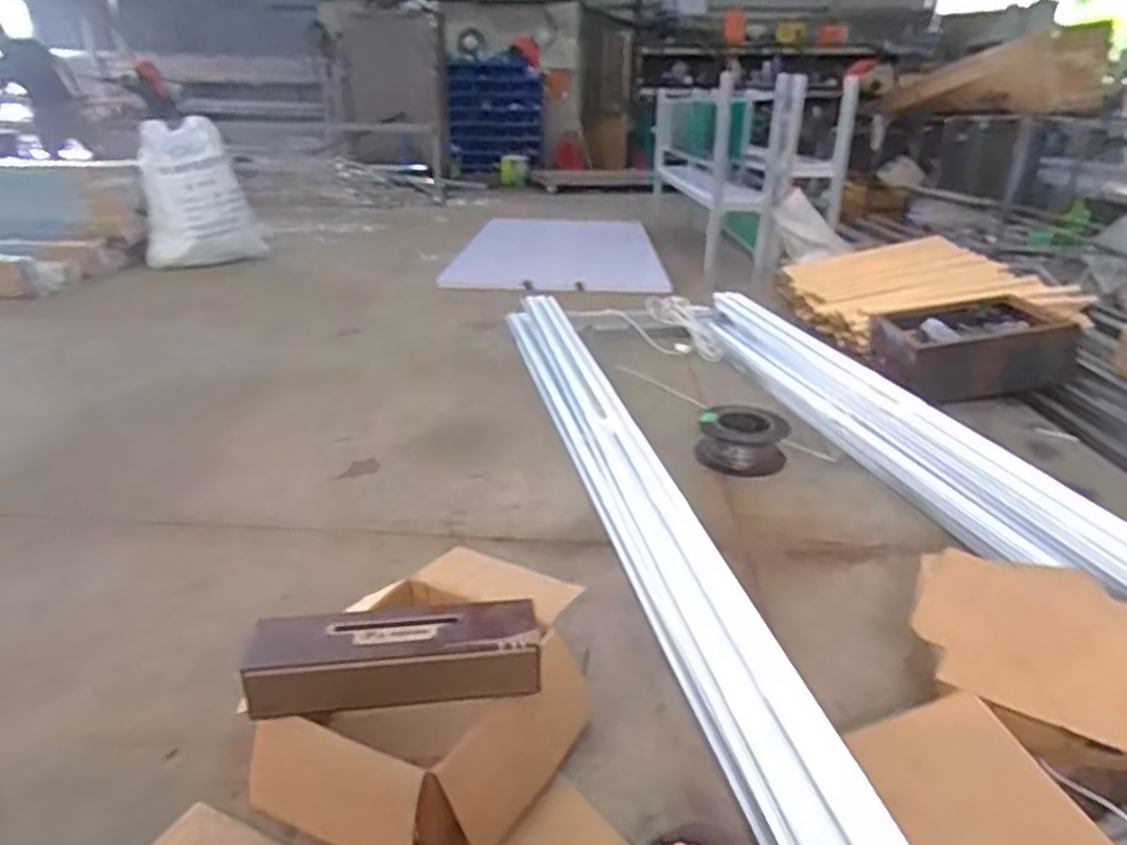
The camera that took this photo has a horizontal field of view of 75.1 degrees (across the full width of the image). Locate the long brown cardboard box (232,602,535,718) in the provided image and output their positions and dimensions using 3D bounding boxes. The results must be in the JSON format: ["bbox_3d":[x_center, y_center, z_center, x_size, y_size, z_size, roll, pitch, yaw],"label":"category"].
[{"bbox_3d":[-0.222,0.309,0.972,0.375,0.094,0.092,-1,22,-4],"label":"long brown cardboard box"}]

